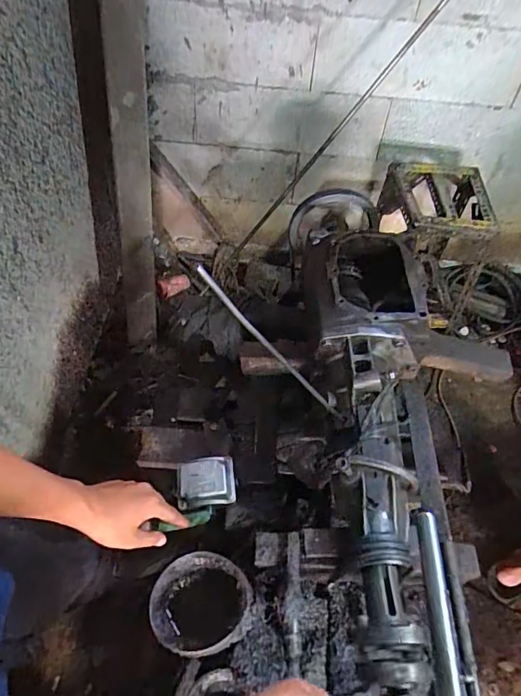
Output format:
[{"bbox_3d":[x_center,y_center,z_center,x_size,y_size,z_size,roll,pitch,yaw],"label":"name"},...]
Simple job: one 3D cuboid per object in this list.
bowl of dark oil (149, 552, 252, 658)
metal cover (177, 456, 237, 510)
[{"bbox_3d":[-0.071,0.334,0.615,0.130,0.060,0.116,-11,52,9],"label":"bowl of dark oil"},{"bbox_3d":[-0.083,0.205,0.722,0.087,0.033,0.073,-5,54,-7],"label":"metal cover"}]

